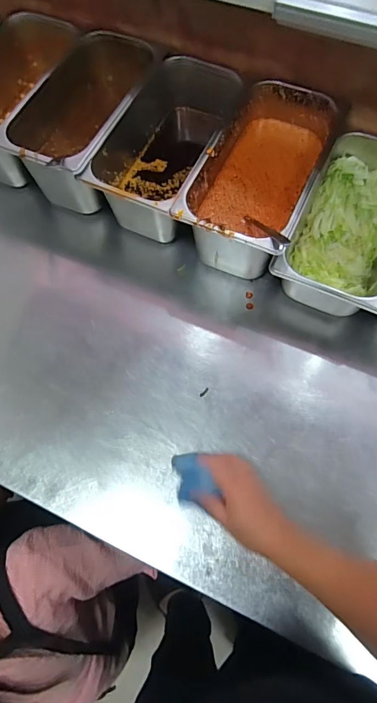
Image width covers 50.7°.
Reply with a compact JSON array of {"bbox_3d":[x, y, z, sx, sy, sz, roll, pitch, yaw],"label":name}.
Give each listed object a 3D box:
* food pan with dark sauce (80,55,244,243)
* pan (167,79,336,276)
[{"bbox_3d":[-0.018,-0.347,0.691,0.161,0.134,0.336,25,72,10],"label":"food pan with dark sauce"},{"bbox_3d":[0.114,-0.275,0.656,0.166,0.127,0.304,23,71,10],"label":"pan"}]

